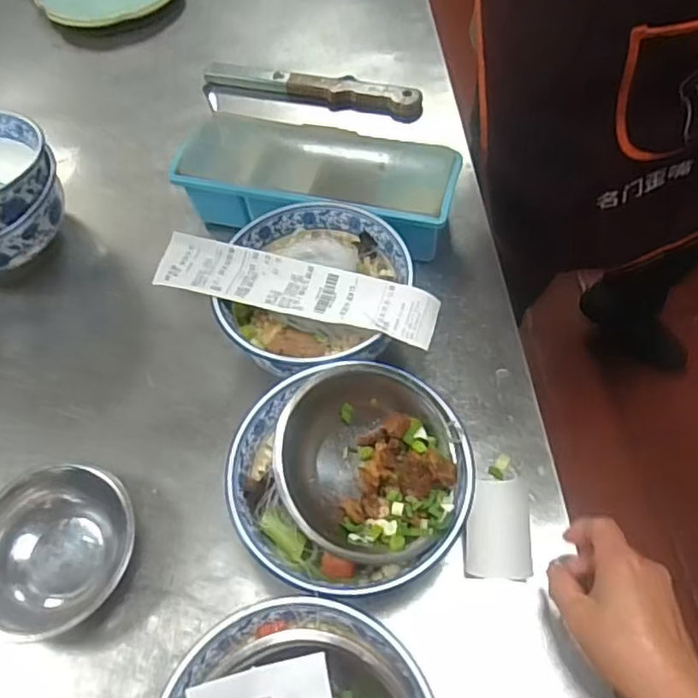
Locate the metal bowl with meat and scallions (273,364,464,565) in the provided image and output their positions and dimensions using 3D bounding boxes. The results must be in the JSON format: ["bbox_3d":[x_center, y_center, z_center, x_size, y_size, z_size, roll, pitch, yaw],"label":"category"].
[{"bbox_3d":[0.013,0.078,0.437,0.137,0.050,0.137,7,63,-13],"label":"metal bowl with meat and scallions"}]

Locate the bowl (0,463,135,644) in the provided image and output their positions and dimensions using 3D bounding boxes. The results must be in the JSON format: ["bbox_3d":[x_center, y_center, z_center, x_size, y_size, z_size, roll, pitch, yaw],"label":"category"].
[{"bbox_3d":[-0.230,0.156,0.488,0.126,0.045,0.124,-2,58,4],"label":"bowl"}]

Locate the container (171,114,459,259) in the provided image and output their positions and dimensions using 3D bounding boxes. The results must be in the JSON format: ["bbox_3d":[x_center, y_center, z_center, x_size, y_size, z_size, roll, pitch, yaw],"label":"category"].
[{"bbox_3d":[-0.032,-0.165,0.650,0.281,0.071,0.112,12,60,12],"label":"container"}]

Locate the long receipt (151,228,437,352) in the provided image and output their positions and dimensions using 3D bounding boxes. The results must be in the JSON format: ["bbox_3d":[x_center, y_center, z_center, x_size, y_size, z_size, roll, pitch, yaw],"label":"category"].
[{"bbox_3d":[-0.047,-0.052,0.533,0.244,0.009,0.054,16,62,9],"label":"long receipt"}]

